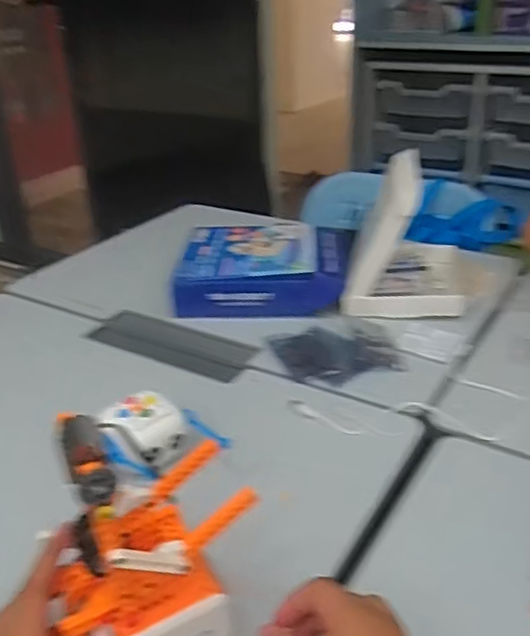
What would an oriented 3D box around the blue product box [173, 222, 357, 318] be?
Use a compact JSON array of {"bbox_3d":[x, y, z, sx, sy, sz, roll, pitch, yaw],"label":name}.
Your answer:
[{"bbox_3d":[0.000,-0.082,0.966,0.251,0.057,0.233,-1,28,2],"label":"blue product box"}]

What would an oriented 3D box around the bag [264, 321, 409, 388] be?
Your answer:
[{"bbox_3d":[0.092,0.038,0.795,0.145,0.015,0.127,-10,29,-14],"label":"bag"}]

